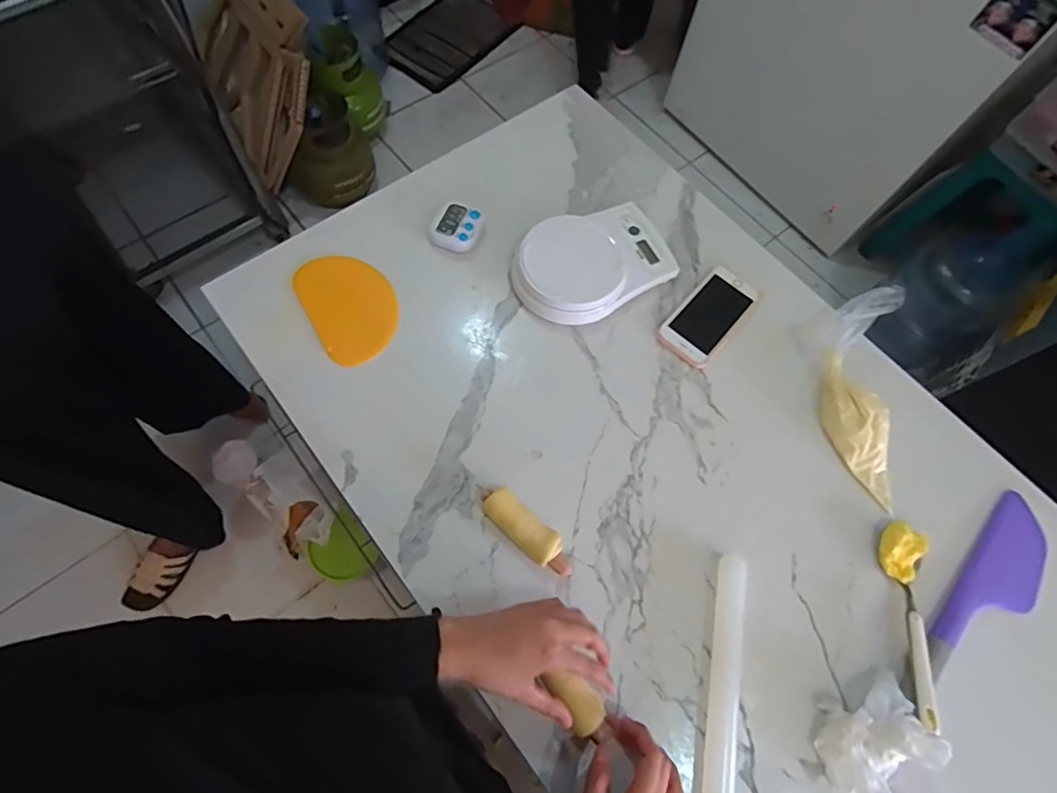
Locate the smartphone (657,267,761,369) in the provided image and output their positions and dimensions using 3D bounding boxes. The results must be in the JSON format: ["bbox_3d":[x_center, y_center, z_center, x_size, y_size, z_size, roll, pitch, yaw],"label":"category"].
[{"bbox_3d":[0.221,-0.098,0.639,0.069,0.011,0.133,40,72,13],"label":"smartphone"}]

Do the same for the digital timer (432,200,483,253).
[{"bbox_3d":[-0.090,-0.213,0.663,0.054,0.017,0.062,16,68,4],"label":"digital timer"}]

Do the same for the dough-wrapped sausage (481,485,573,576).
[{"bbox_3d":[-0.002,0.136,0.529,0.111,0.033,0.035,39,71,13],"label":"dough-wrapped sausage"}]

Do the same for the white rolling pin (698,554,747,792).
[{"bbox_3d":[0.181,0.264,0.485,0.025,0.026,0.224,14,68,3],"label":"white rolling pin"}]

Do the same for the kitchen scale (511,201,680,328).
[{"bbox_3d":[0.079,-0.168,0.645,0.197,0.034,0.141,-21,70,-11],"label":"kitchen scale"}]

